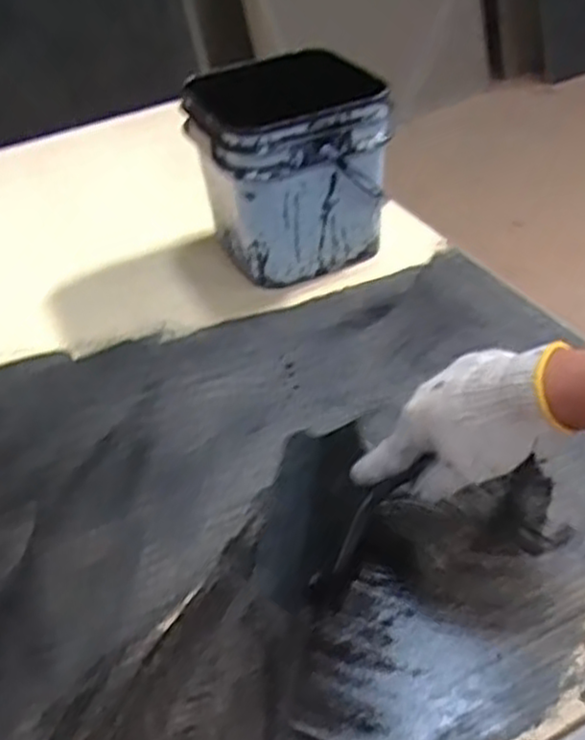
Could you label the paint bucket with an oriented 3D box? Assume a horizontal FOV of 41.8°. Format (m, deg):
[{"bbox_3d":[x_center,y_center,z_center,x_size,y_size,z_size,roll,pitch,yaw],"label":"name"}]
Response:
[{"bbox_3d":[-0.003,-0.242,0.923,0.211,0.204,0.203,-13,42,-8],"label":"paint bucket"}]

